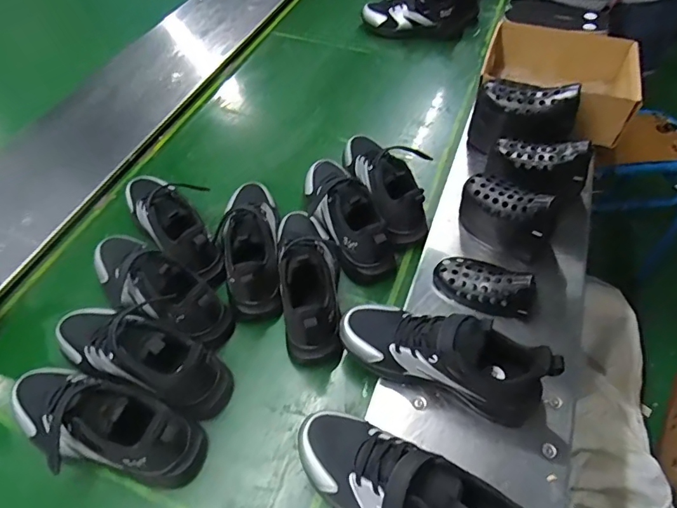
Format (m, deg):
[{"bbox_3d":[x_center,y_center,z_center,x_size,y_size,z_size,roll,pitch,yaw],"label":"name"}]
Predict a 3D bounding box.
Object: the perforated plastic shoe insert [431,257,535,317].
[{"bbox_3d":[0.206,0.041,0.652,0.139,0.070,0.078,23,57,18],"label":"perforated plastic shoe insert"}]

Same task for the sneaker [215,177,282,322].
[{"bbox_3d":[-0.137,-0.021,0.711,0.082,0.125,0.237,-6,53,-3],"label":"sneaker"}]

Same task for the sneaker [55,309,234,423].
[{"bbox_3d":[-0.259,0.136,0.587,0.242,0.097,0.090,16,55,14],"label":"sneaker"}]

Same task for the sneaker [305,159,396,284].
[{"bbox_3d":[0.010,-0.069,0.744,0.094,0.129,0.241,-18,54,-12],"label":"sneaker"}]

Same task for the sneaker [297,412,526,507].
[{"bbox_3d":[0.064,0.245,0.465,0.246,0.113,0.091,26,58,20],"label":"sneaker"}]

